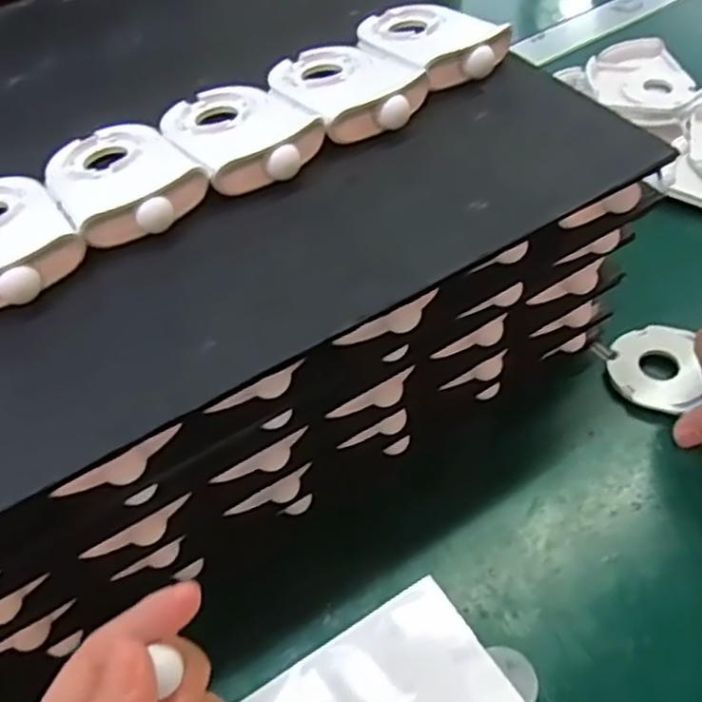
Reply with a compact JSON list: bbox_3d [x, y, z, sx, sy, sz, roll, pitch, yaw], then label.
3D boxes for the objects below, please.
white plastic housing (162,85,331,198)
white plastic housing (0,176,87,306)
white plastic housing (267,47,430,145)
[{"bbox_3d":[-0.052,-0.105,0.340,0.058,0.020,0.086,-28,53,-17],"label":"white plastic housing"},{"bbox_3d":[-0.150,-0.049,0.304,0.057,0.017,0.087,-30,53,-18],"label":"white plastic housing"},{"bbox_3d":[-0.003,-0.133,0.359,0.058,0.018,0.084,-28,53,-17],"label":"white plastic housing"}]

